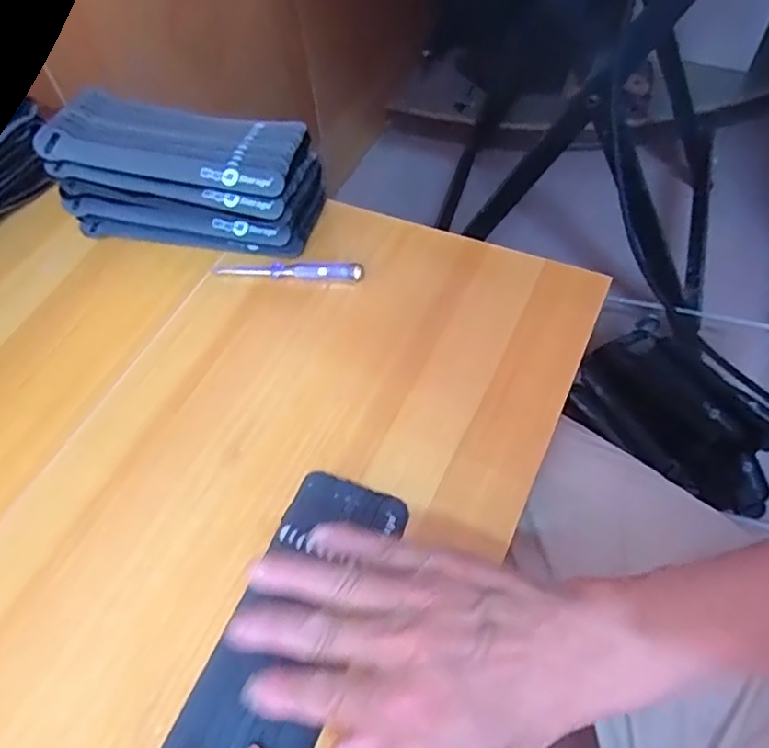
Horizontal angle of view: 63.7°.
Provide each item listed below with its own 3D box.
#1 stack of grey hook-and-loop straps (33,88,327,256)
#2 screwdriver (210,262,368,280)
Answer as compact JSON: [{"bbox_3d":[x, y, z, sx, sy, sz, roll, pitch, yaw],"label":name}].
[{"bbox_3d":[-0.157,-0.161,0.501,0.202,0.077,0.081,11,59,11],"label":"stack of grey hook-and-loop straps"},{"bbox_3d":[-0.077,-0.083,0.487,0.120,0.010,0.013,4,58,7],"label":"screwdriver"}]

